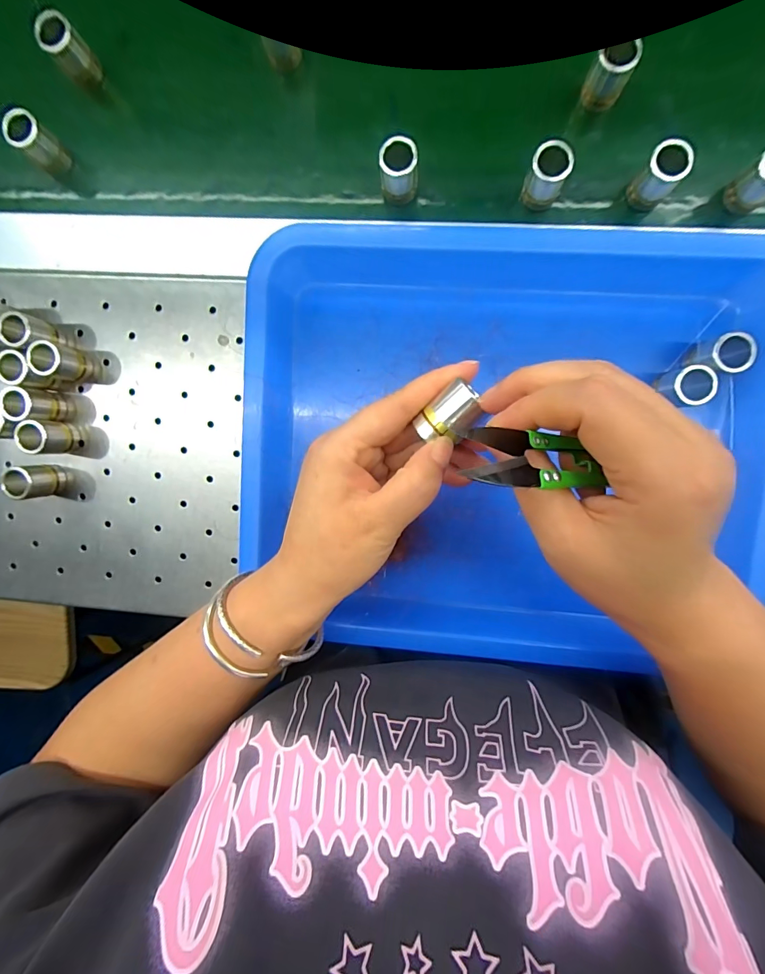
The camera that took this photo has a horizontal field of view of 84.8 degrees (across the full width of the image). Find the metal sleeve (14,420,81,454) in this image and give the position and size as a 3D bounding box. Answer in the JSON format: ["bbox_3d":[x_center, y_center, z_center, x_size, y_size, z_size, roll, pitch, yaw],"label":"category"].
[{"bbox_3d":[-0.230,-0.034,0.290,0.020,0.035,0.021,-2,95,5],"label":"metal sleeve"}]

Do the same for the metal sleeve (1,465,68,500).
[{"bbox_3d":[-0.243,-0.004,0.294,0.020,0.034,0.021,0,95,5],"label":"metal sleeve"}]

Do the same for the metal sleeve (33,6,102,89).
[{"bbox_3d":[-0.204,-0.285,0.276,0.023,0.035,0.019,-41,91,7],"label":"metal sleeve"}]

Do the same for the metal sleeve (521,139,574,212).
[{"bbox_3d":[0.100,-0.189,0.259,0.022,0.039,0.020,25,97,2],"label":"metal sleeve"}]

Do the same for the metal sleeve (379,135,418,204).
[{"bbox_3d":[0.011,-0.196,0.263,0.022,0.037,0.021,3,95,5],"label":"metal sleeve"}]

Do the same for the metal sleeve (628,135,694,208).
[{"bbox_3d":[0.165,-0.186,0.251,0.021,0.032,0.020,0,95,5],"label":"metal sleeve"}]

